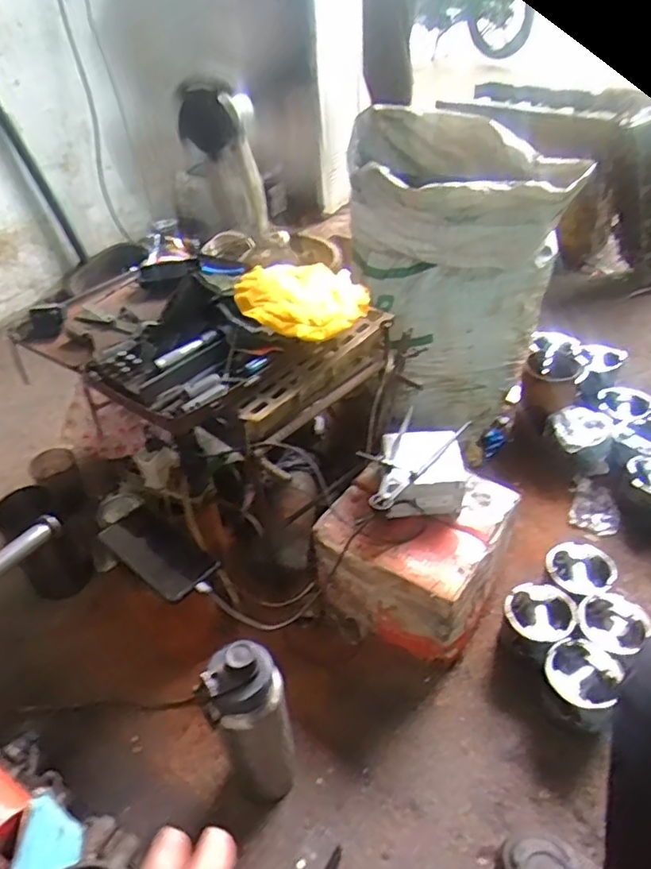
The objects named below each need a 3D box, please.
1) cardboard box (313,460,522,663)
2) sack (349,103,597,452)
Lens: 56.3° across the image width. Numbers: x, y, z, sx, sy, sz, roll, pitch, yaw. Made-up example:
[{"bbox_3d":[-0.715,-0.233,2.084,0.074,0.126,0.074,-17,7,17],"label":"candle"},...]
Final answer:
[{"bbox_3d":[0.129,0.178,0.897,0.231,0.177,0.207,19,45,24],"label":"cardboard box"},{"bbox_3d":[0.244,-0.301,1.179,0.358,0.493,0.399,-5,40,-2],"label":"sack"}]

